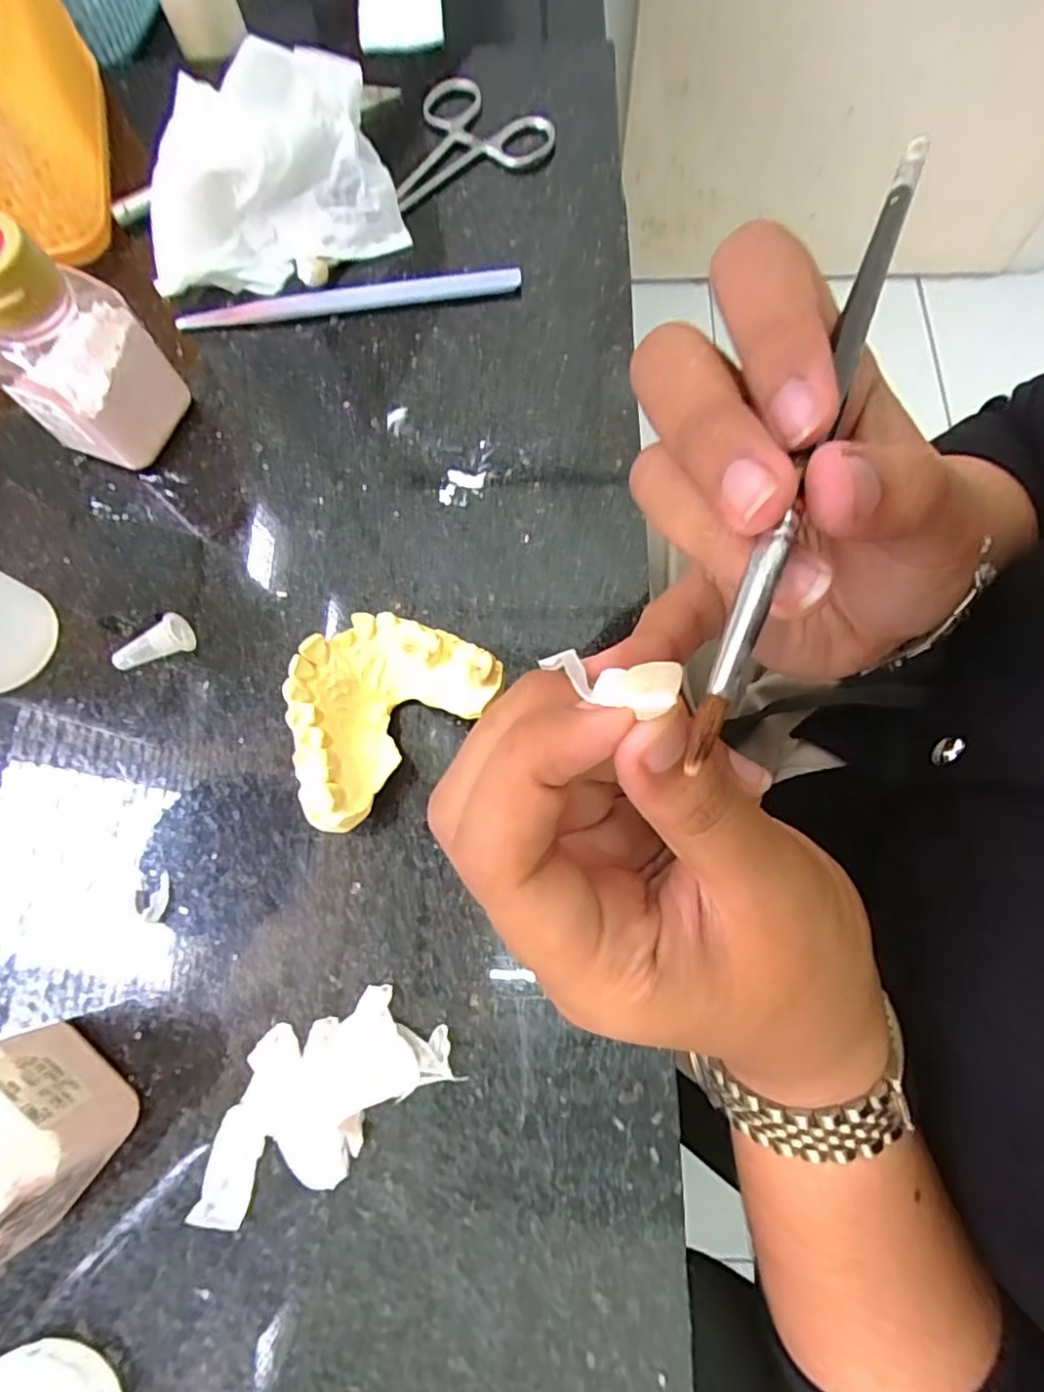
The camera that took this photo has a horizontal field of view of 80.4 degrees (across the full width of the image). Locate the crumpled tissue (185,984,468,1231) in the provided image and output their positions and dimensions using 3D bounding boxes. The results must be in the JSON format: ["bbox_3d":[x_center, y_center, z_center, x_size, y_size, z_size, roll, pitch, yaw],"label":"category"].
[{"bbox_3d":[-0.057,0.112,0.172,0.075,0.009,0.039,-25,75,-6],"label":"crumpled tissue"}]

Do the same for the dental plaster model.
[{"bbox_3d":[-0.045,0.003,0.194,0.067,0.026,0.049,-43,78,-10],"label":"dental plaster model"}]

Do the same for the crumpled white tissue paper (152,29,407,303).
[{"bbox_3d":[-0.101,-0.205,0.241,0.095,0.050,0.057,-15,74,-3],"label":"crumpled white tissue paper"}]

